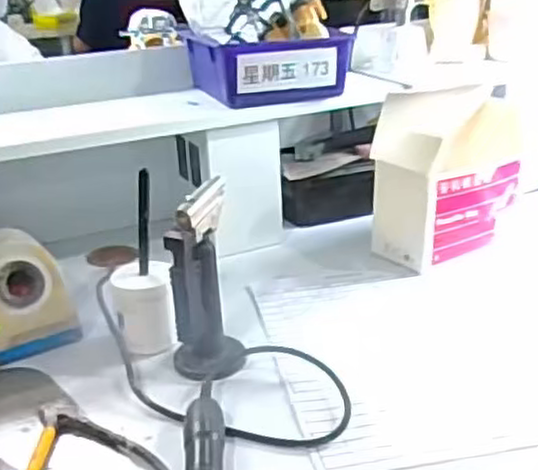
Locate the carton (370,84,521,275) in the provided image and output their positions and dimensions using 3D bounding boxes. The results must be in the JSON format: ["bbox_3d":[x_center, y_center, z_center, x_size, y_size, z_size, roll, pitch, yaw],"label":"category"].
[{"bbox_3d":[0.203,-0.069,0.795,0.169,0.163,0.090,-21,28,-38],"label":"carton"}]

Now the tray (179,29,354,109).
[{"bbox_3d":[-0.009,-0.194,0.816,0.150,0.064,0.157,-11,23,-20],"label":"tray"}]

